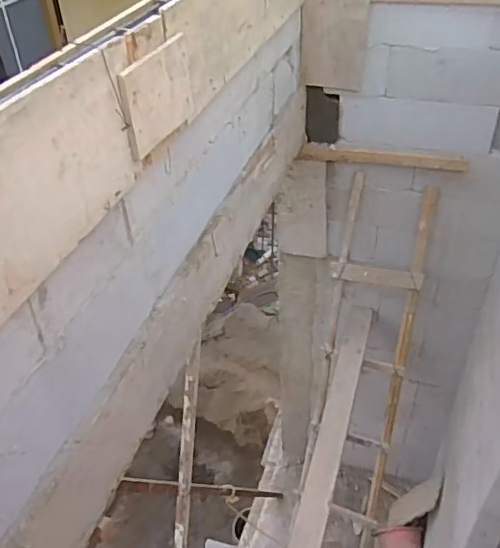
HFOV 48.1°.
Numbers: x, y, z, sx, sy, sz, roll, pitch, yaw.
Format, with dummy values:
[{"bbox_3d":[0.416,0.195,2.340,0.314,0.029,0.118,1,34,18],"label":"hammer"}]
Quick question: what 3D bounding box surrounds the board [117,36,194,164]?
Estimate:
[{"bbox_3d":[-0.163,-0.328,1.034,0.013,0.160,0.247,12,41,16],"label":"board"}]

